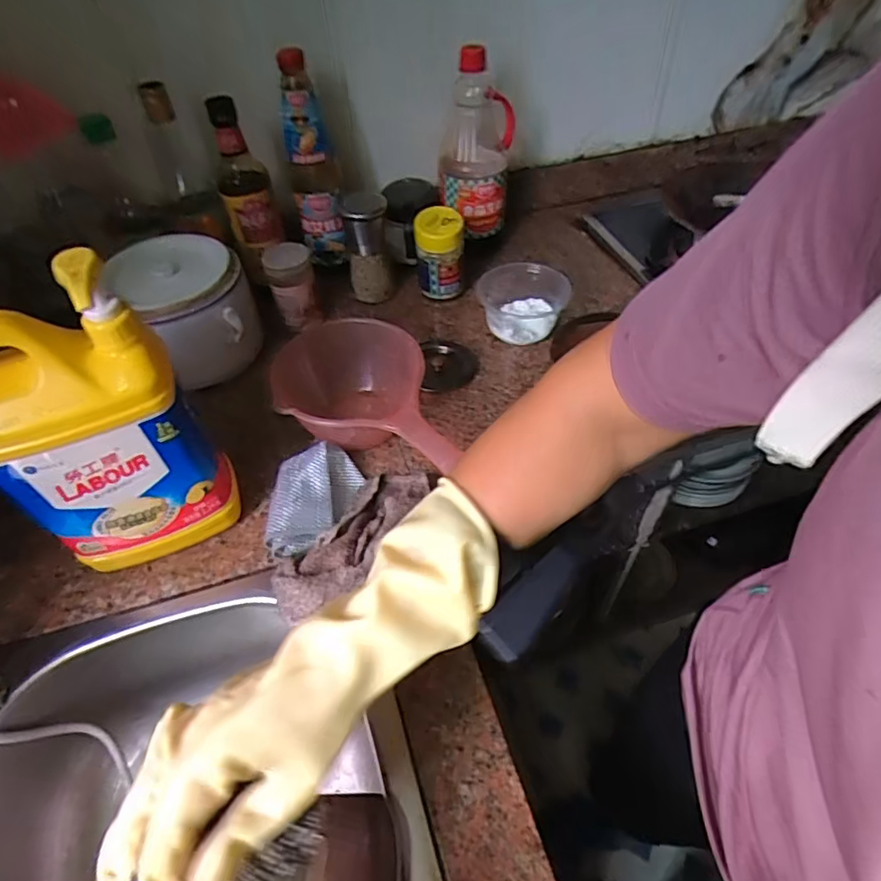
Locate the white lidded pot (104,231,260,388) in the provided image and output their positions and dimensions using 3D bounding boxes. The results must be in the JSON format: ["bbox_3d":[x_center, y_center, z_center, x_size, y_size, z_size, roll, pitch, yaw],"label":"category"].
[{"bbox_3d":[-0.291,-0.161,0.652,0.139,0.107,0.130,35,60,28],"label":"white lidded pot"}]

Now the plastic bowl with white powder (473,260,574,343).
[{"bbox_3d":[0.110,-0.186,0.728,0.108,0.061,0.114,-2,50,2],"label":"plastic bowl with white powder"}]

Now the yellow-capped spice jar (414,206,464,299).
[{"bbox_3d":[-0.001,-0.250,0.751,0.061,0.114,0.052,-5,50,-1],"label":"yellow-capped spice jar"}]

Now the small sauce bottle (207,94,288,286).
[{"bbox_3d":[-0.243,-0.306,0.696,0.065,0.213,0.058,-28,54,-19],"label":"small sauce bottle"}]

